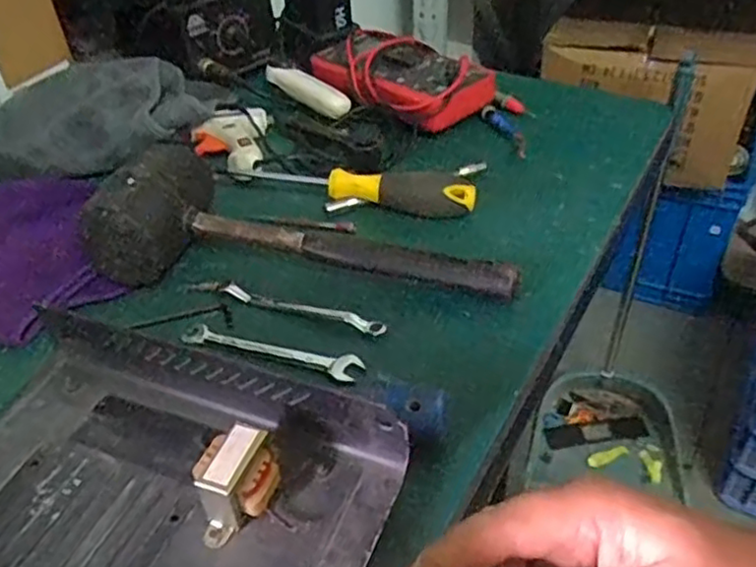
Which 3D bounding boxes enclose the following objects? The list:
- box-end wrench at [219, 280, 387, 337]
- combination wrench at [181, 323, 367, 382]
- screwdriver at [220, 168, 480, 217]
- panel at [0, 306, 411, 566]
[{"bbox_3d":[-0.052,0.016,0.447,0.122,0.013,0.012,14,44,20],"label":"box-end wrench"},{"bbox_3d":[-0.067,0.042,0.419,0.117,0.010,0.019,11,43,16],"label":"combination wrench"},{"bbox_3d":[-0.026,-0.079,0.524,0.202,0.029,0.027,6,42,10],"label":"screwdriver"},{"bbox_3d":[-0.123,0.111,0.306,0.226,0.055,0.185,14,44,19],"label":"panel"}]

